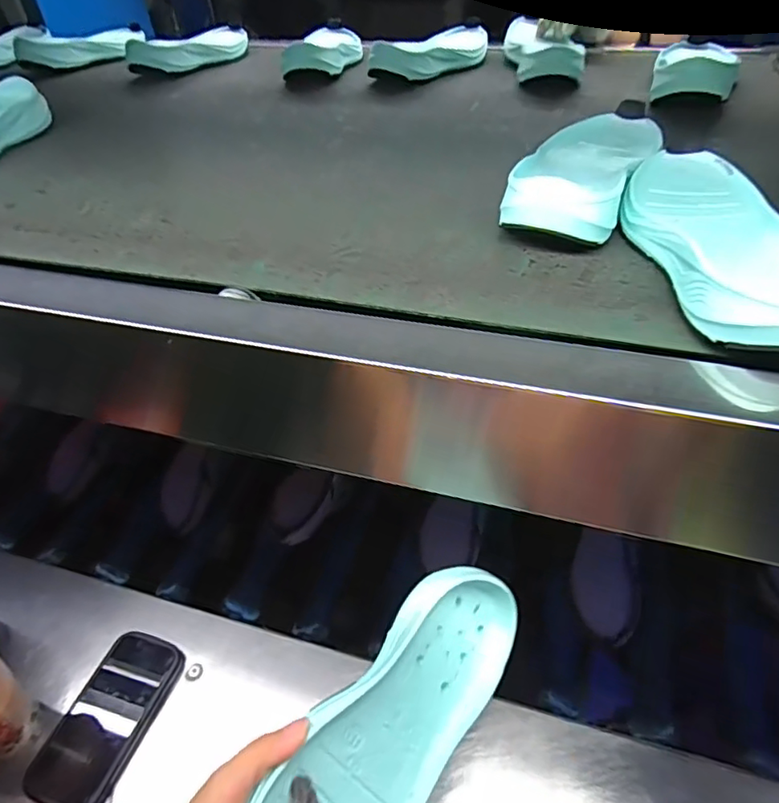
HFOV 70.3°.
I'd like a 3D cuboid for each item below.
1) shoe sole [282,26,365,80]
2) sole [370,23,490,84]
[{"bbox_3d":[-0.089,-0.507,0.794,0.092,0.036,0.208,3,45,6],"label":"shoe sole"},{"bbox_3d":[0.065,-0.471,0.738,0.083,0.041,0.218,20,49,23],"label":"sole"}]

